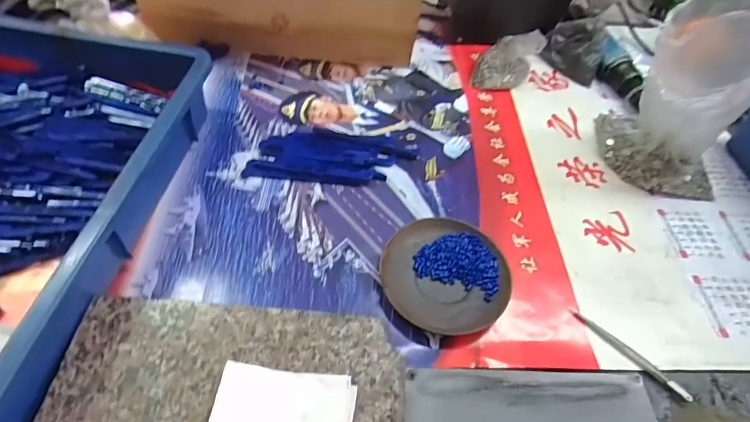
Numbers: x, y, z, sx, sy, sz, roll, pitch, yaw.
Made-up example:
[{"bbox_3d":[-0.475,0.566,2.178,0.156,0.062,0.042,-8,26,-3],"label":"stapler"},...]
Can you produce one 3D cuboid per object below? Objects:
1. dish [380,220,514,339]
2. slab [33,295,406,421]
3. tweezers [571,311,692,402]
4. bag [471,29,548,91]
[{"bbox_3d":[0.063,0.057,0.391,0.112,0.016,0.111,3,53,-4],"label":"dish"},{"bbox_3d":[-0.104,0.138,0.308,0.241,0.023,0.138,4,53,-3],"label":"slab"},{"bbox_3d":[0.216,0.121,0.365,0.009,0.006,0.106,-36,64,-28],"label":"tweezers"},{"bbox_3d":[0.173,-0.198,0.561,0.072,0.060,0.071,23,54,11],"label":"bag"}]

